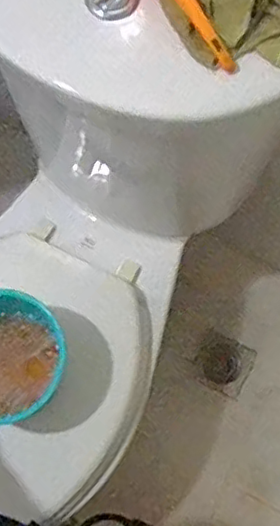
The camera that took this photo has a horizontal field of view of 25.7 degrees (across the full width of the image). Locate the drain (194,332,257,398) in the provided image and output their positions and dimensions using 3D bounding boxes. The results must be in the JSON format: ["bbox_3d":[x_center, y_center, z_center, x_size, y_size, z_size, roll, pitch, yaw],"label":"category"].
[{"bbox_3d":[0.161,0.194,1.179,0.098,0.018,0.097,28,77,7],"label":"drain"}]

